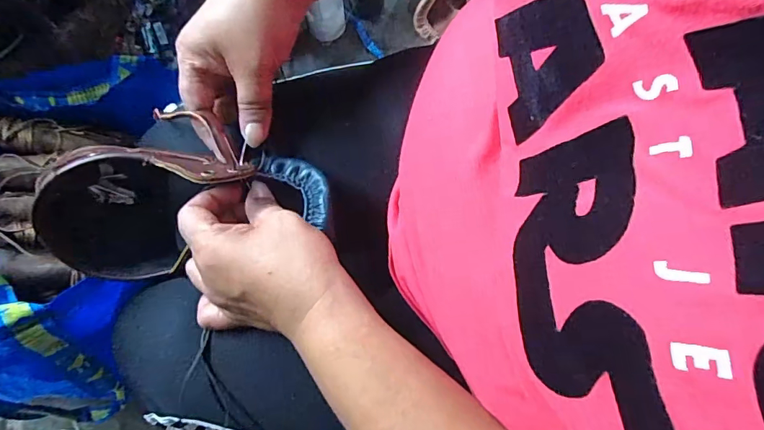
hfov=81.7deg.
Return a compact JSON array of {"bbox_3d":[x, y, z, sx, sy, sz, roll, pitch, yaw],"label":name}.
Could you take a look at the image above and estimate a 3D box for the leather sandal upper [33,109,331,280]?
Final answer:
[{"bbox_3d":[-0.129,-0.021,0.295,0.181,0.053,0.124,-1,78,-12],"label":"leather sandal upper"}]

